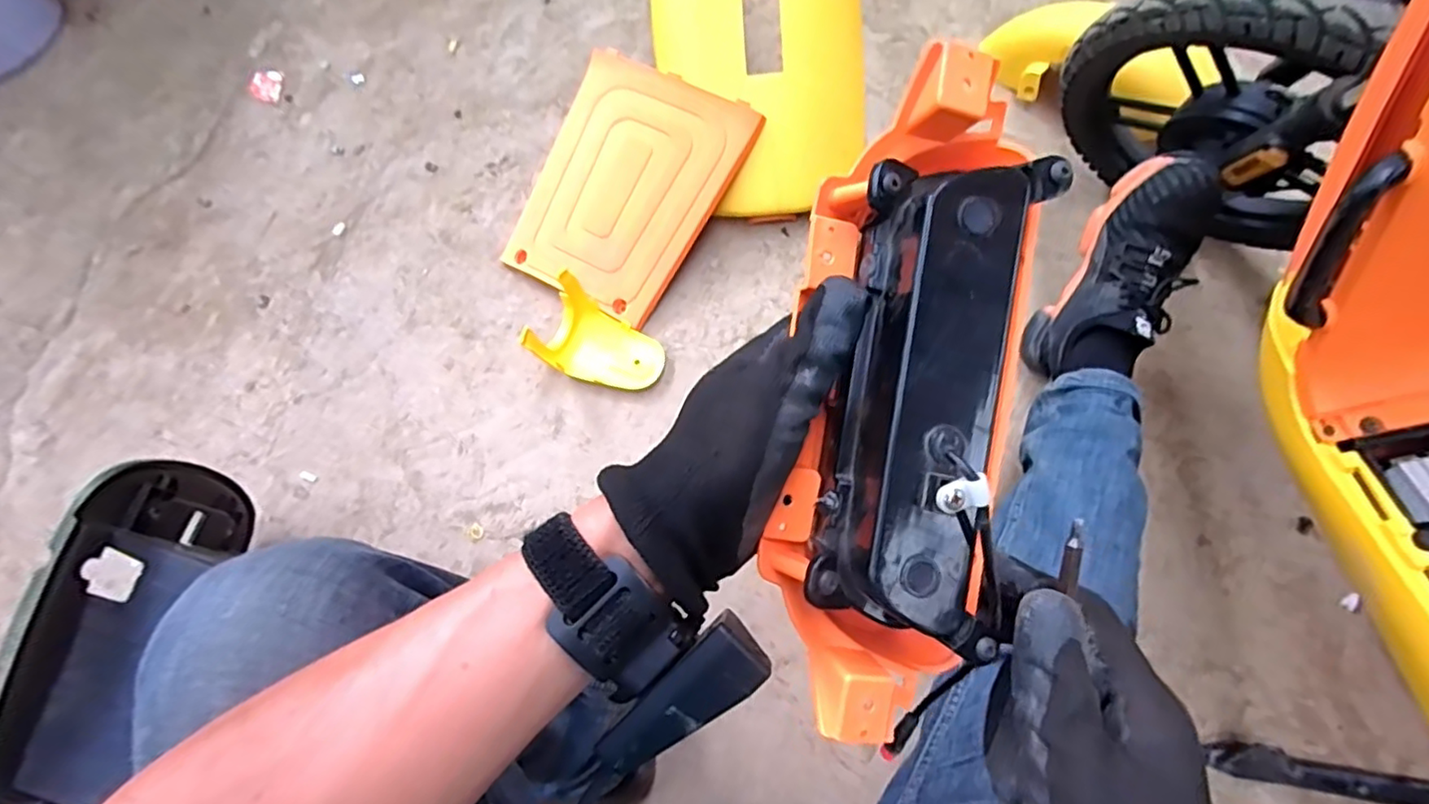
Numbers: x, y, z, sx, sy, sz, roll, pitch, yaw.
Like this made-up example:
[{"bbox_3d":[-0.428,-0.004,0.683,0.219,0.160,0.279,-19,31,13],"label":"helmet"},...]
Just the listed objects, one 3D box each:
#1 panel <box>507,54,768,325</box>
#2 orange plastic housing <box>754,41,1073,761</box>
[{"bbox_3d":[-0.127,-0.295,0.852,0.260,0.025,0.324,29,90,13],"label":"panel"},{"bbox_3d":[0.076,-0.001,0.258,0.087,0.072,0.260,8,91,6],"label":"orange plastic housing"}]

